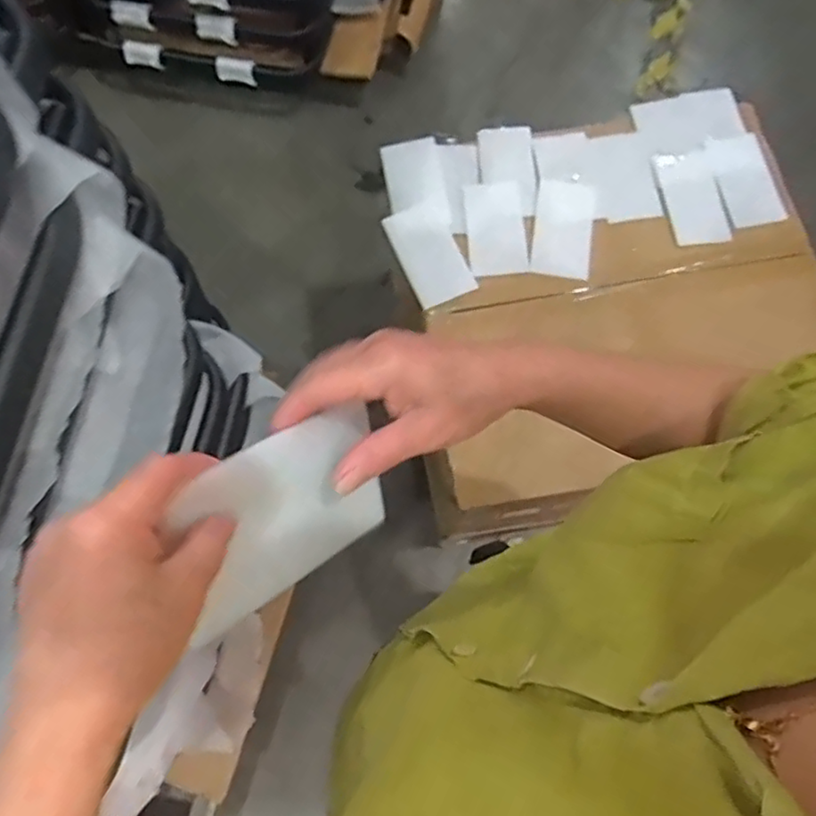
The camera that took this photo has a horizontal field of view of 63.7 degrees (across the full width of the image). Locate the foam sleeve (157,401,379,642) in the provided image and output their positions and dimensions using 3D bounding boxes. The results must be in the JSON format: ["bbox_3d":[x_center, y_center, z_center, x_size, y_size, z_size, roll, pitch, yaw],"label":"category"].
[{"bbox_3d":[-0.062,0.052,0.349,0.007,0.083,0.128,9,25,39],"label":"foam sleeve"}]

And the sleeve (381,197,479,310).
[{"bbox_3d":[0.030,-0.213,0.908,0.083,0.012,0.142,-23,81,-4],"label":"sleeve"}]

